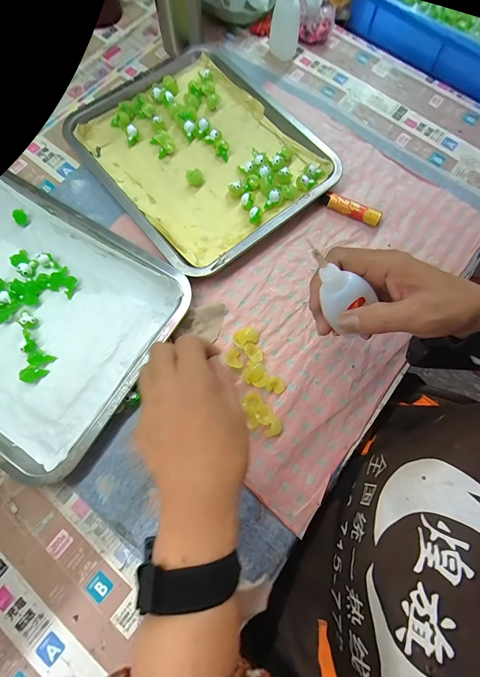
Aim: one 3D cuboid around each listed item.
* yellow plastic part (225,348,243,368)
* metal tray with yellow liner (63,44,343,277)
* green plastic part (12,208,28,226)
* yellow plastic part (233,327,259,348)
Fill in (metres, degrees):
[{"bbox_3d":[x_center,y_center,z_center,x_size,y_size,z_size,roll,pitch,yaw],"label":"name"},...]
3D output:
[{"bbox_3d":[-0.007,0.024,0.332,0.017,0.005,0.021,-18,77,-5],"label":"yellow plastic part"},{"bbox_3d":[-0.063,-0.257,0.397,0.252,0.022,0.327,-38,79,-10],"label":"metal tray with yellow liner"},{"bbox_3d":[-0.276,-0.153,0.372,0.015,0.012,0.016,-41,80,-10],"label":"green plastic part"},{"bbox_3d":[0.006,-0.002,0.340,0.029,0.012,0.021,-29,78,-8],"label":"yellow plastic part"}]

